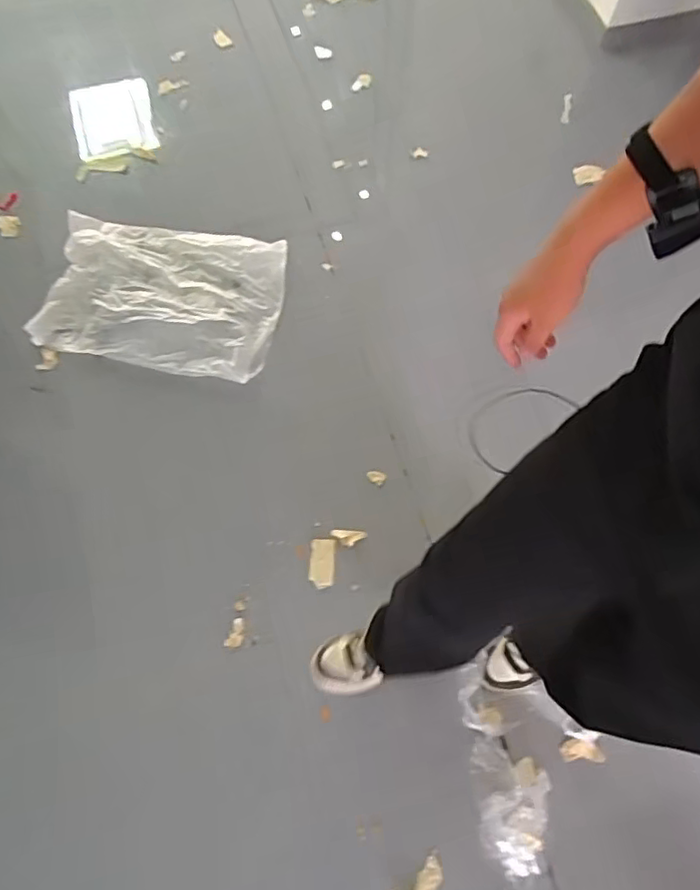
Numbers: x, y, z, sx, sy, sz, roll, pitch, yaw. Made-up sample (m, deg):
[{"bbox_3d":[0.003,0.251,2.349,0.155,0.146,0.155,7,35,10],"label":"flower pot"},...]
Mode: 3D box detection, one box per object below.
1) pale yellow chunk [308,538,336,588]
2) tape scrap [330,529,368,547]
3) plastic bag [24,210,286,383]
[{"bbox_3d":[-0.065,0.276,1.355,0.057,0.007,0.112,4,68,1],"label":"pale yellow chunk"},{"bbox_3d":[-0.003,0.220,1.376,0.082,0.009,0.037,5,68,1],"label":"tape scrap"},{"bbox_3d":[-0.537,-0.431,1.646,0.678,0.048,0.454,13,68,4],"label":"plastic bag"}]

